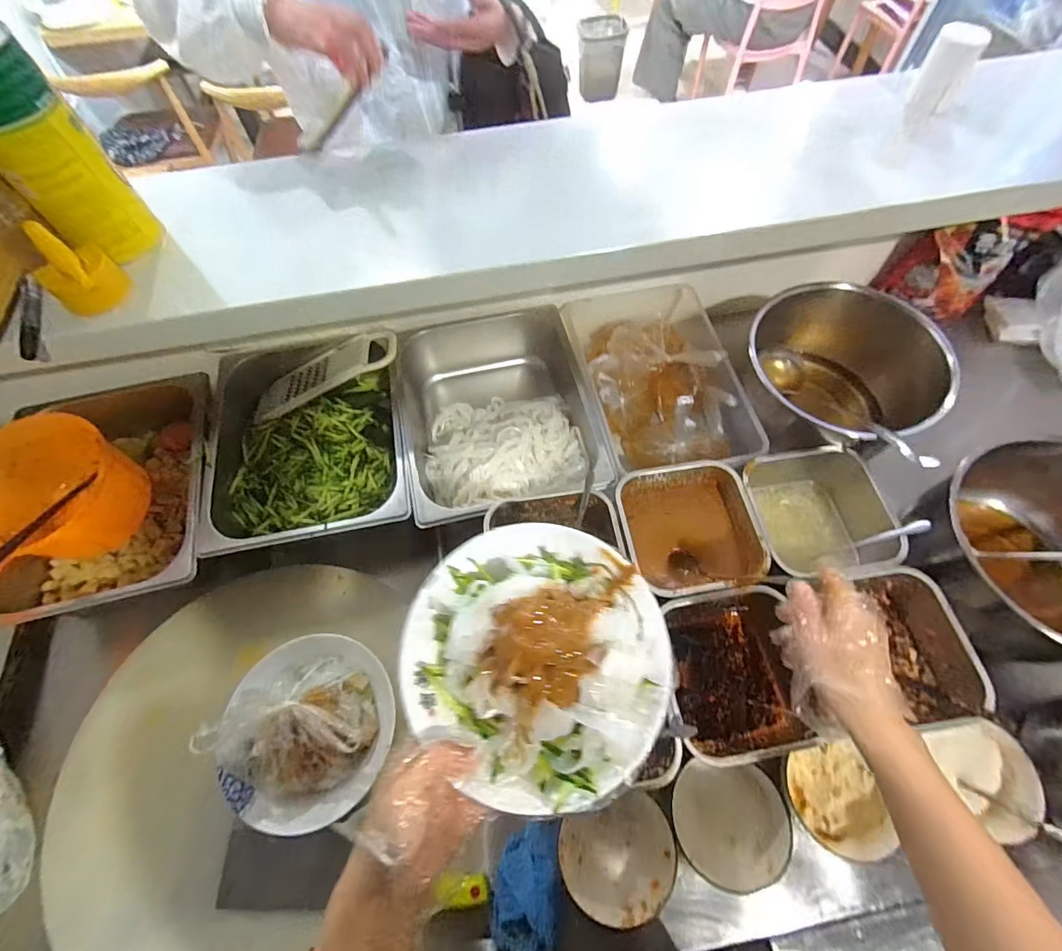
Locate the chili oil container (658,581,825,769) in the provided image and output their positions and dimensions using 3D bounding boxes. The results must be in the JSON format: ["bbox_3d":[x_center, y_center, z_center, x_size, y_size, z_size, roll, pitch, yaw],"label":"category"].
[{"bbox_3d":[0.226,0.216,0.522,0.150,0.093,0.167,-5,62,-1],"label":"chili oil container"}]

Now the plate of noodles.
[{"bbox_3d":[0.004,0.118,0.331,0.191,0.061,0.174,-1,62,1],"label":"plate of noodles"}]

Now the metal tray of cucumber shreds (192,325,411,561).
[{"bbox_3d":[-0.310,-0.050,0.672,0.268,0.088,0.315,-10,62,-4],"label":"metal tray of cucumber shreds"}]

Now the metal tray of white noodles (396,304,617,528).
[{"bbox_3d":[-0.048,-0.080,0.705,0.264,0.108,0.322,-11,62,-4],"label":"metal tray of white noodles"}]

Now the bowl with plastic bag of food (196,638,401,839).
[{"bbox_3d":[-0.241,0.273,0.513,0.171,0.086,0.178,-1,62,1],"label":"bowl with plastic bag of food"}]

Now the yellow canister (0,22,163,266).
[{"bbox_3d":[-0.518,-0.344,0.503,0.099,0.193,0.116,-40,68,-18],"label":"yellow canister"}]

